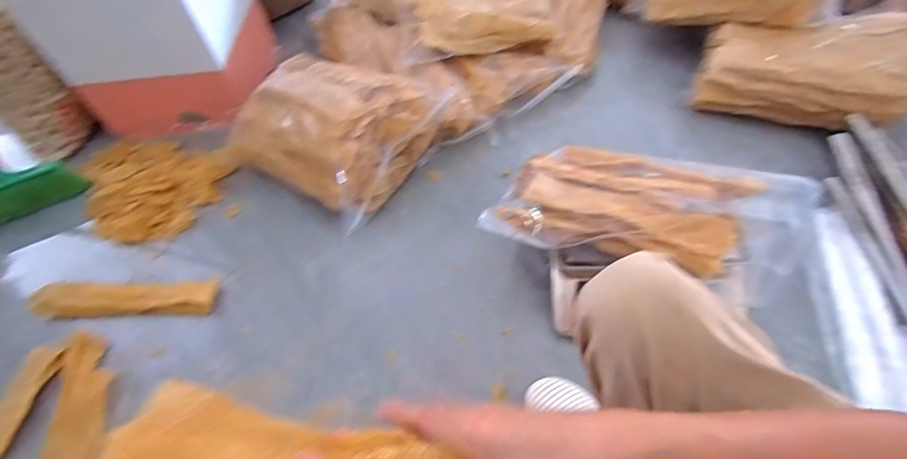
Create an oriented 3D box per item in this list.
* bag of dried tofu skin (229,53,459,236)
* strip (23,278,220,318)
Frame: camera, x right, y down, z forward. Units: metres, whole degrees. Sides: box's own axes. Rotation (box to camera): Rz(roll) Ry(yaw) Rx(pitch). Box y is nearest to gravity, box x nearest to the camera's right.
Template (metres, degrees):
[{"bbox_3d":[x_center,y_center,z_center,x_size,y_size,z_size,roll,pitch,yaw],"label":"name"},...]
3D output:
[{"bbox_3d":[-0.267,-0.253,1.037,0.388,0.180,0.359,26,60,23],"label":"bag of dried tofu skin"},{"bbox_3d":[-0.635,0.135,0.871,0.310,0.031,0.069,0,53,-10],"label":"strip"}]

